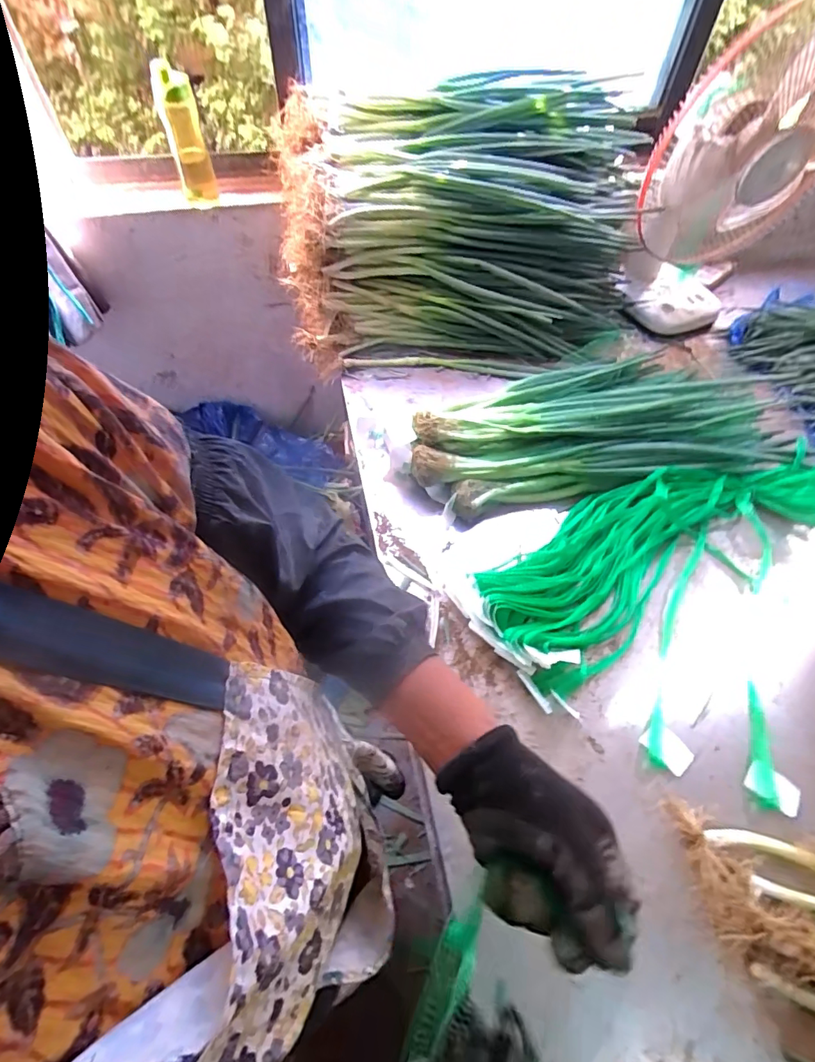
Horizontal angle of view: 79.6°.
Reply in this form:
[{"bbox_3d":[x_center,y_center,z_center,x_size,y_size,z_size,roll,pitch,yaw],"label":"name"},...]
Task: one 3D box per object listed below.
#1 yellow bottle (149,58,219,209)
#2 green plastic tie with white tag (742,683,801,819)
[{"bbox_3d":[-0.418,-0.738,0.927,0.065,0.213,0.065,-19,59,-14],"label":"yellow bottle"},{"bbox_3d":[0.482,0.289,0.648,0.062,0.005,0.160,19,59,11],"label":"green plastic tie with white tag"}]

